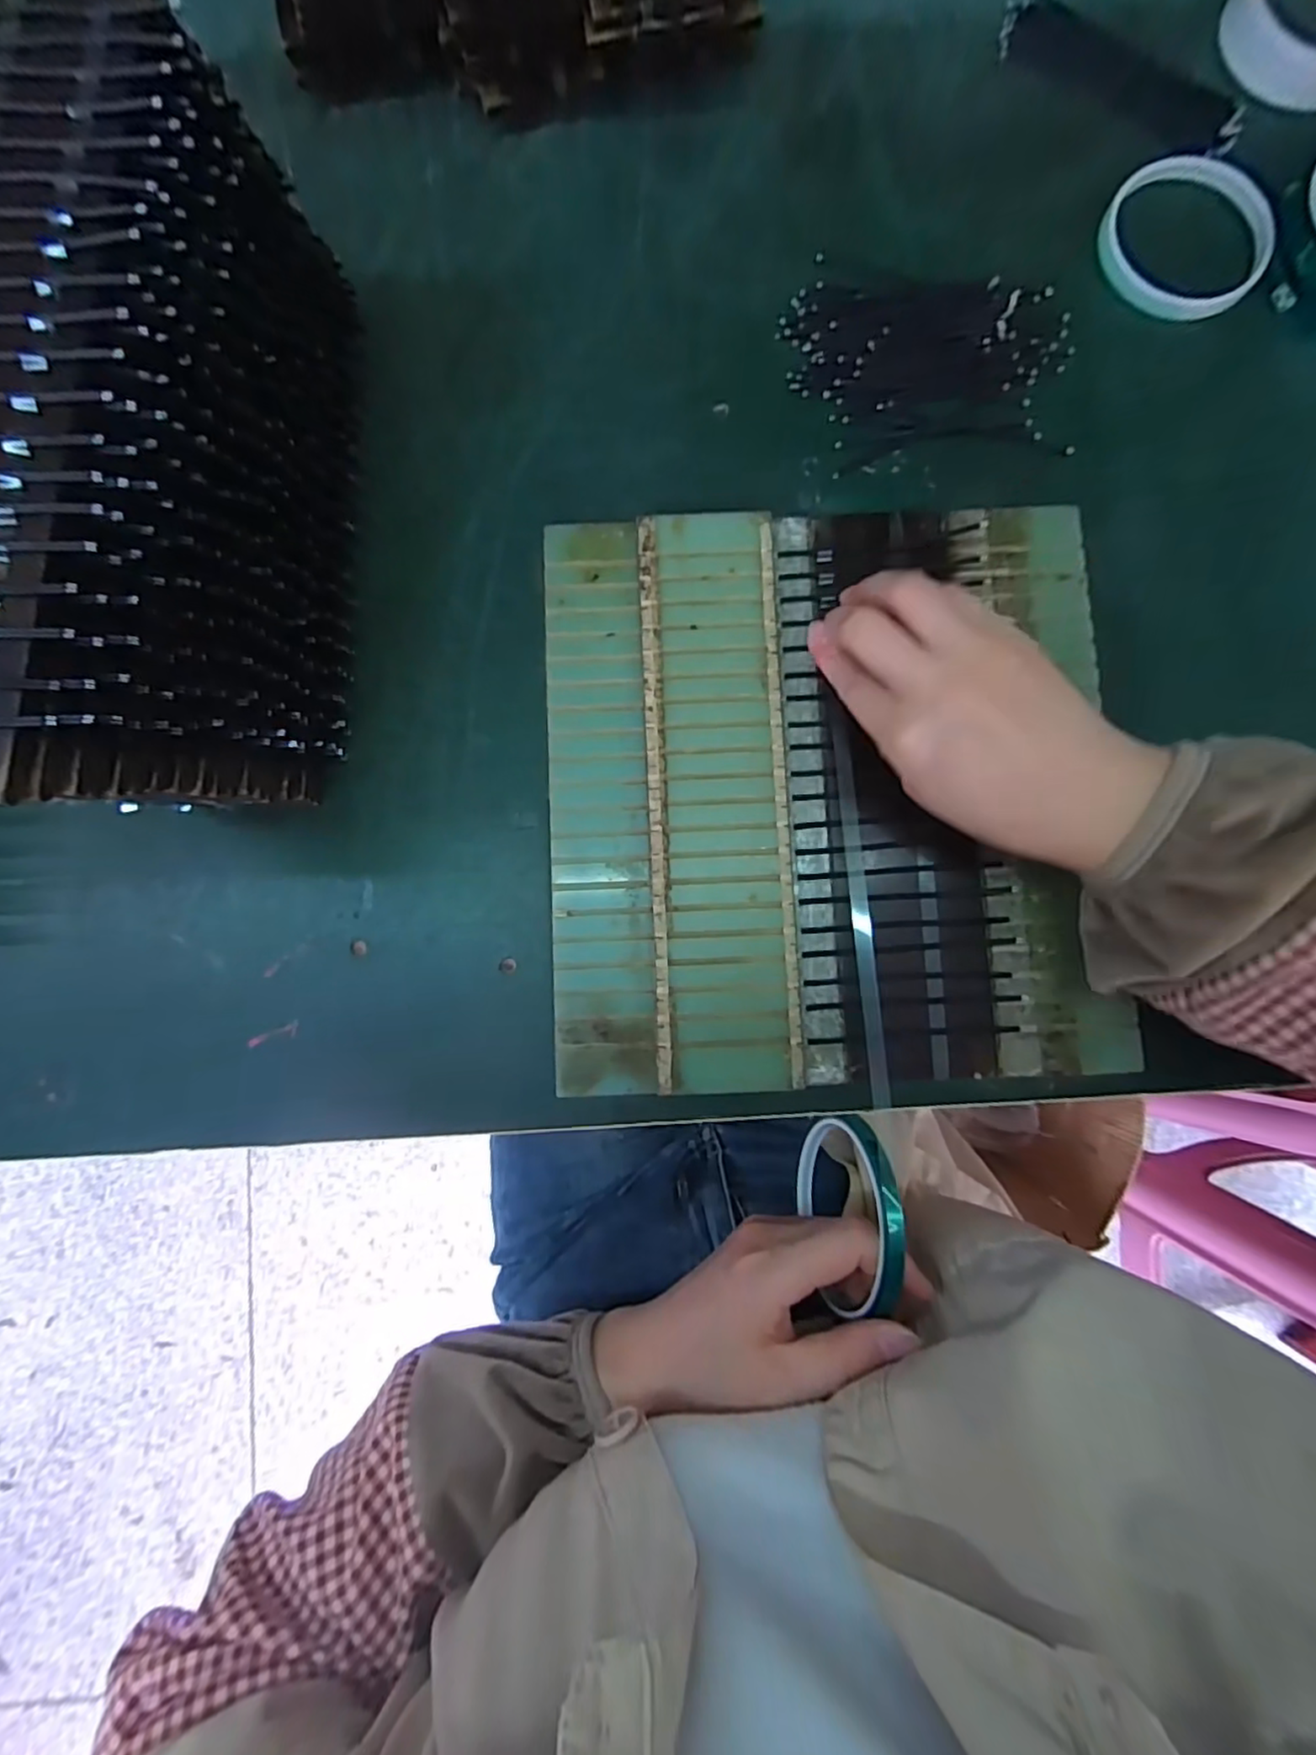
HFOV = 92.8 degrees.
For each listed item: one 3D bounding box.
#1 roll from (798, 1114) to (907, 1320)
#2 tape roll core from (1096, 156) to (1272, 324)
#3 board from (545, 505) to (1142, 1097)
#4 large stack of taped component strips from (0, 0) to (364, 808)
[{"bbox_3d":[0.086,0.151,0.287,0.020,0.093,0.076,8,85,0],"label":"roll"},{"bbox_3d":[0.265,-0.326,0.316,0.077,0.012,0.084,0,86,-1],"label":"tape roll core"},{"bbox_3d":[0.076,-0.042,0.288,0.250,0.019,0.265,-2,86,-1],"label":"board"},{"bbox_3d":[-0.195,-0.148,0.243,0.102,0.124,0.258,1,85,-1],"label":"large stack of taped component strips"}]

